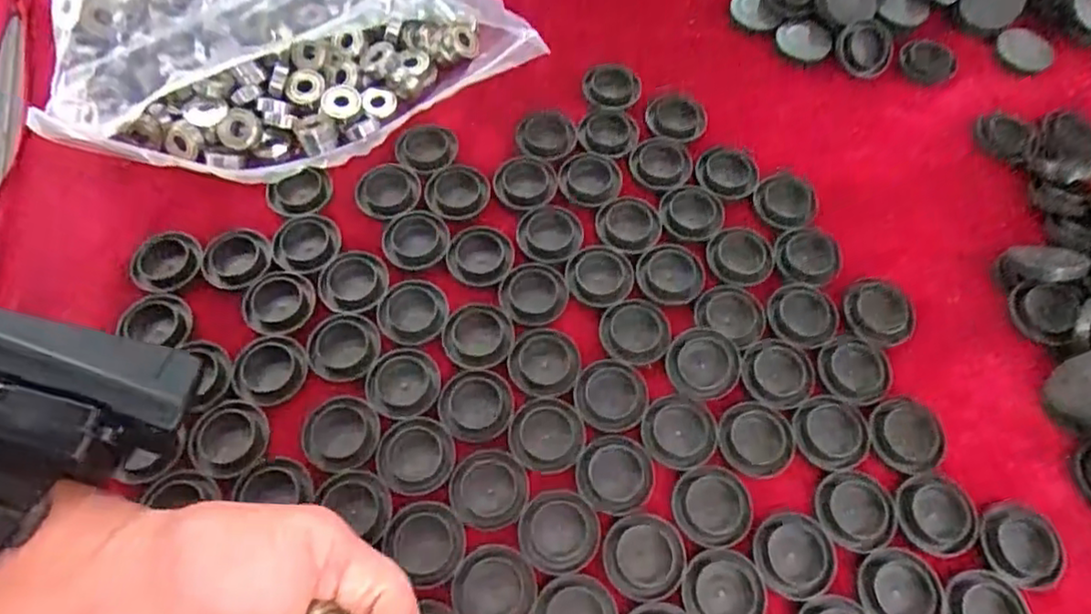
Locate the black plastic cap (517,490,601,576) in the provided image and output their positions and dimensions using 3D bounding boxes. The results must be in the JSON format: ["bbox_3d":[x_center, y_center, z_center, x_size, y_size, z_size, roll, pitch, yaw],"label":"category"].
[{"bbox_3d":[0.006,0.092,0.274,0.032,0.004,0.032,1,64,-1],"label":"black plastic cap"}]

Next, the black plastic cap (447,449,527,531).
[{"bbox_3d":[-0.024,0.076,0.281,0.032,0.004,0.031,-2,64,-2],"label":"black plastic cap"}]

